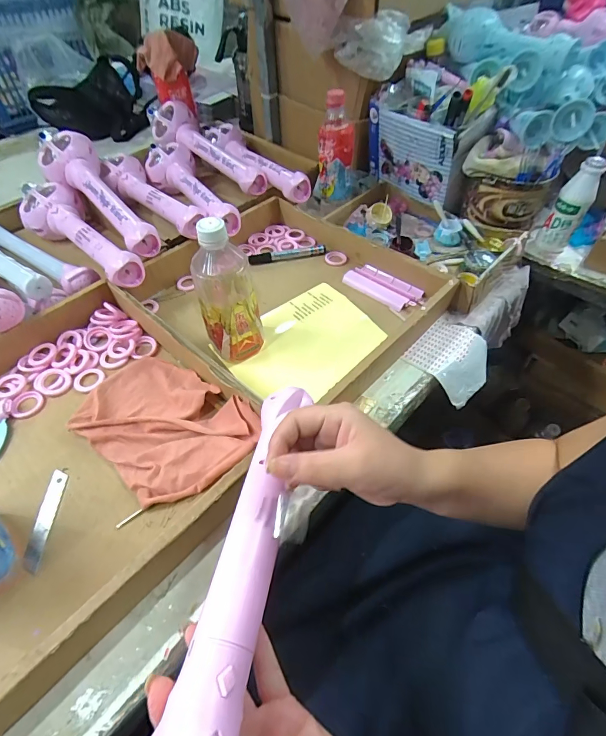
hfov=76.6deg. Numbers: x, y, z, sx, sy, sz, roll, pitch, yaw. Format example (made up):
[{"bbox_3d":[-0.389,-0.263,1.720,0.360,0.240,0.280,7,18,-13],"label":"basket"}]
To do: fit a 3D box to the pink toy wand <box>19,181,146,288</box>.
[{"bbox_3d":[-0.366,-0.207,0.619,0.094,0.075,0.342,-33,58,-24],"label":"pink toy wand"}]

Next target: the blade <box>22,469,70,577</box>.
[{"bbox_3d":[-0.262,0.152,0.391,0.019,0.004,0.097,-2,52,-3],"label":"blade"}]

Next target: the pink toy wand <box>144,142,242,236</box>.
[{"bbox_3d":[-0.210,-0.334,0.714,0.095,0.056,0.342,-24,55,-18],"label":"pink toy wand"}]

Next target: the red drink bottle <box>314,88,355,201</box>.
[{"bbox_3d":[0.057,-0.384,0.677,0.066,0.172,0.062,4,51,3],"label":"red drink bottle"}]

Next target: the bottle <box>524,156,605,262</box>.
[{"bbox_3d":[0.429,-0.256,0.630,0.057,0.151,0.056,29,56,21],"label":"bottle"}]

